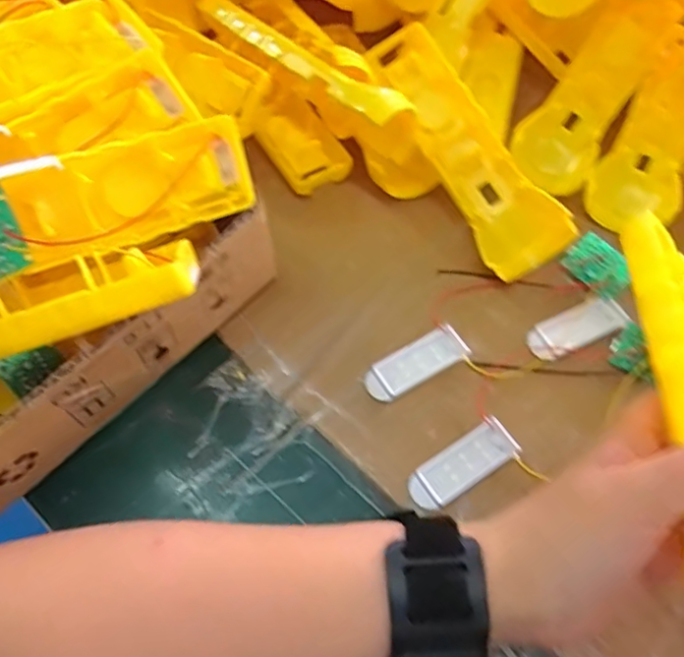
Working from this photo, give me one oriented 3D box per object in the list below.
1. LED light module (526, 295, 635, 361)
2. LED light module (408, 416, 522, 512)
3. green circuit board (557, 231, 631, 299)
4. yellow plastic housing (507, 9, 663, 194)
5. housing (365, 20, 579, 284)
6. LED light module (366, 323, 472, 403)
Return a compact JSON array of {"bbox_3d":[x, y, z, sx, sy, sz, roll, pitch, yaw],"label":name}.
[{"bbox_3d":[0.131,-0.001,0.335,0.061,0.006,0.022,-23,63,-16],"label":"LED light module"},{"bbox_3d":[0.060,0.068,0.299,0.059,0.005,0.022,-30,65,-19],"label":"LED light module"},{"bbox_3d":[0.148,-0.036,0.348,0.026,0.004,0.037,-46,73,13],"label":"green circuit board"},{"bbox_3d":[0.162,-0.147,0.385,0.049,0.026,0.134,35,83,16],"label":"yellow plastic housing"},{"bbox_3d":[0.070,-0.107,0.357,0.050,0.027,0.164,-28,81,-16],"label":"housing"},{"bbox_3d":[0.040,0.018,0.324,0.059,0.004,0.022,-27,65,-18],"label":"LED light module"}]

